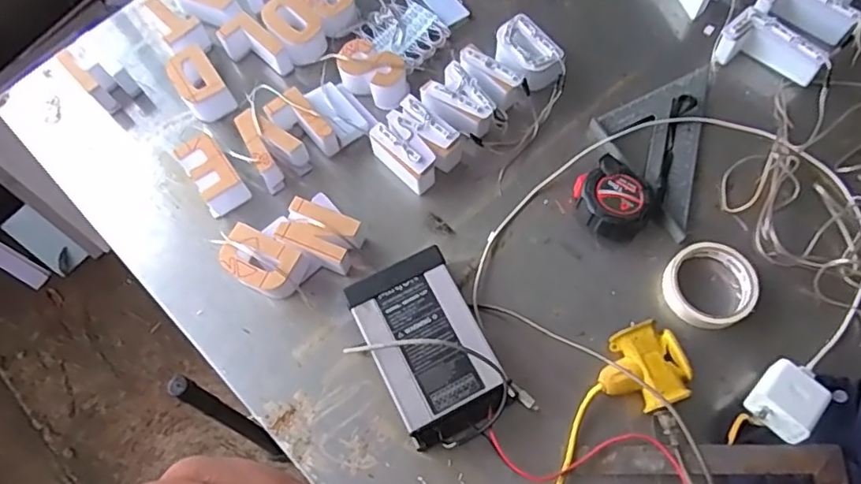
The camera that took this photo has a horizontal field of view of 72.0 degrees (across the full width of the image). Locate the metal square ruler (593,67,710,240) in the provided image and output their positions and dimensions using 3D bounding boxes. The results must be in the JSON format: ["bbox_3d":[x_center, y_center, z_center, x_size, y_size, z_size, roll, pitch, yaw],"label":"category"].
[{"bbox_3d":[0.261,-0.129,0.707,0.126,0.016,0.241,16,69,7],"label":"metal square ruler"}]

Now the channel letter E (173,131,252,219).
[{"bbox_3d":[-0.255,-0.078,0.692,0.053,0.052,0.089,-32,71,-11],"label":"channel letter E"}]

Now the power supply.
[{"bbox_3d":[-0.007,0.107,0.601,0.118,0.046,0.191,-26,70,-9],"label":"power supply"}]

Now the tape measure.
[{"bbox_3d":[0.207,-0.049,0.665,0.085,0.032,0.084,0,68,1],"label":"tape measure"}]

